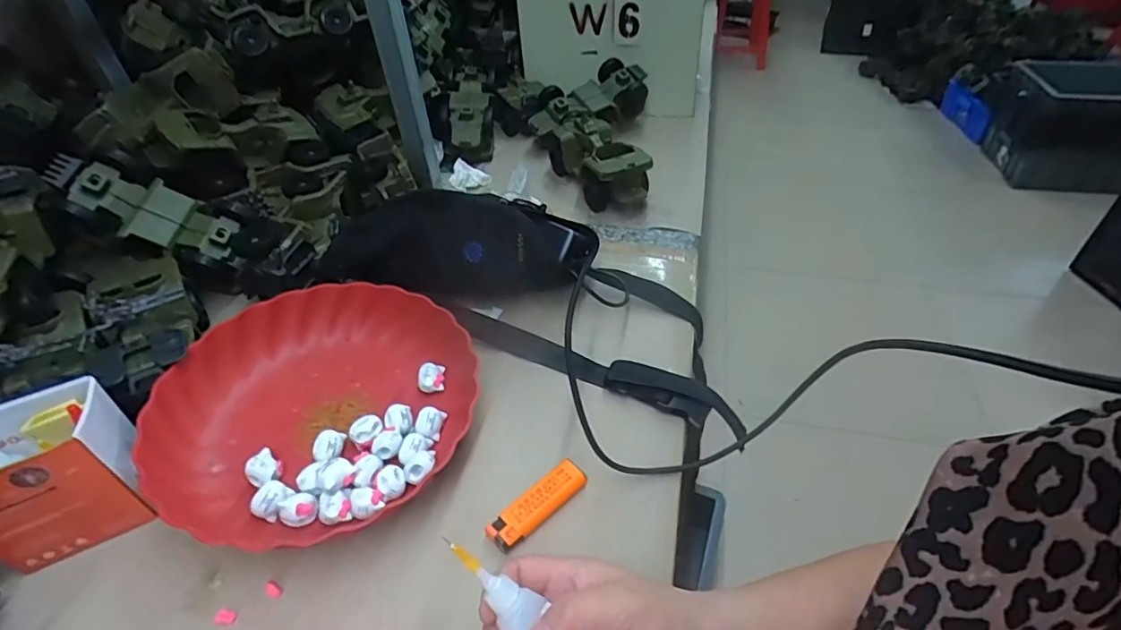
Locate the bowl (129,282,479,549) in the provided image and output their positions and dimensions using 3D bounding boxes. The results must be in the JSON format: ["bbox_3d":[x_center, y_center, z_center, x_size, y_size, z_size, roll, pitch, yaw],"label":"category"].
[{"bbox_3d":[-0.190,0.073,0.443,0.248,0.055,0.237,-23,46,-19],"label":"bowl"}]

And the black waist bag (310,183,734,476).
[{"bbox_3d":[-0.018,-0.026,0.533,0.410,0.099,0.158,27,49,11],"label":"black waist bag"}]

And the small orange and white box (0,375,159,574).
[{"bbox_3d":[-0.357,0.112,0.381,0.095,0.090,0.069,-22,46,-19],"label":"small orange and white box"}]

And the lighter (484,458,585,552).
[{"bbox_3d":[-0.016,0.137,0.394,0.081,0.014,0.024,-36,51,-30],"label":"lighter"}]

